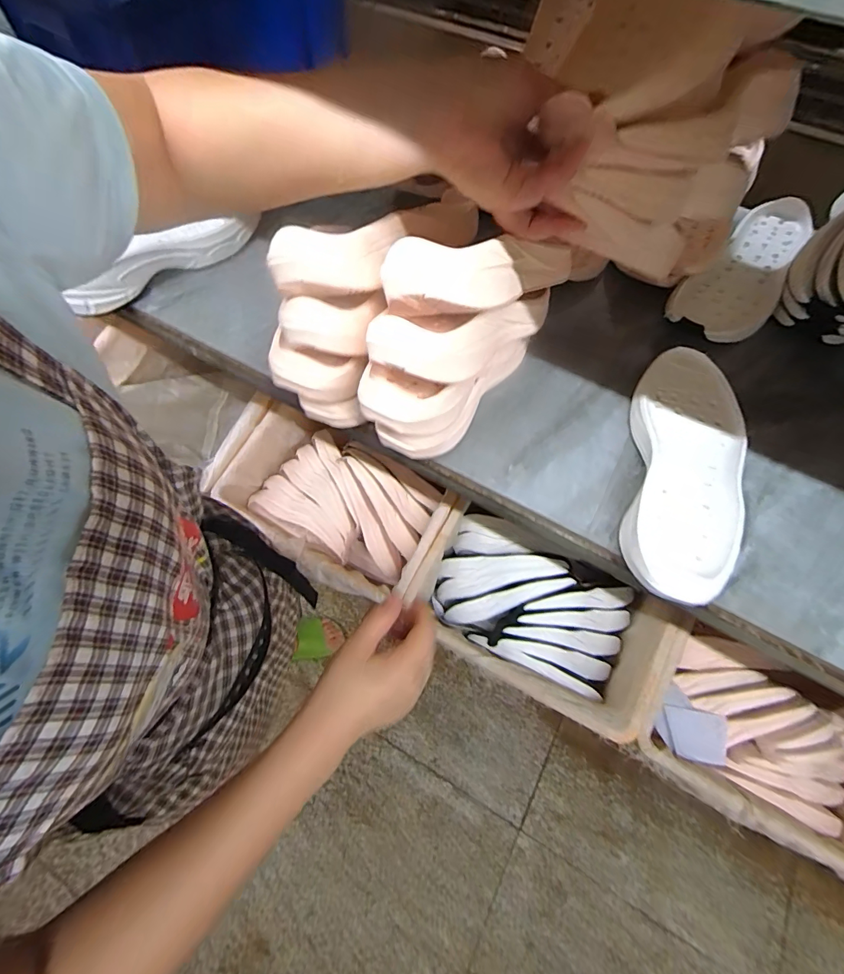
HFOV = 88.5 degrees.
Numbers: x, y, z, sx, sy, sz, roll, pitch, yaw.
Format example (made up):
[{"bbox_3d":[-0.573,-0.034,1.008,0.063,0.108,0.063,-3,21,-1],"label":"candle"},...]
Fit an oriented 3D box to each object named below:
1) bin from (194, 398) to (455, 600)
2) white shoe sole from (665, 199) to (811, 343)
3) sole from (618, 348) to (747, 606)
[{"bbox_3d":[-0.196,0.050,0.955,0.469,0.216,0.281,27,63,13],"label":"bin"},{"bbox_3d":[0.419,-0.277,0.549,0.101,0.018,0.279,42,72,11],"label":"white shoe sole"},{"bbox_3d":[0.262,-0.021,0.434,0.110,0.041,0.293,16,65,5],"label":"sole"}]

